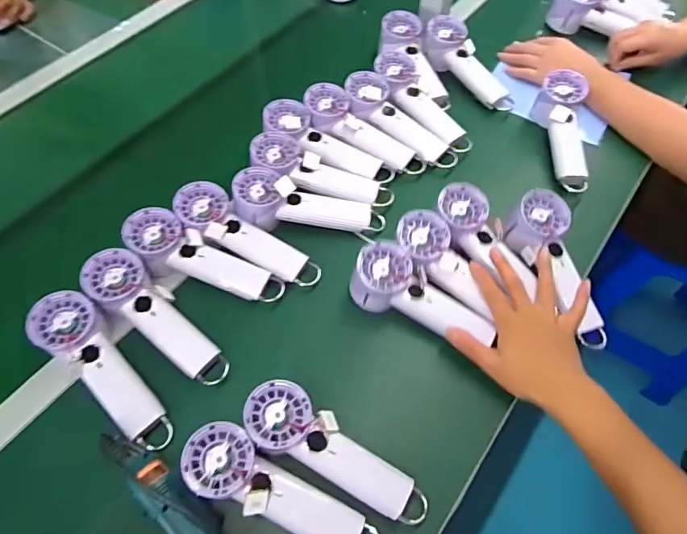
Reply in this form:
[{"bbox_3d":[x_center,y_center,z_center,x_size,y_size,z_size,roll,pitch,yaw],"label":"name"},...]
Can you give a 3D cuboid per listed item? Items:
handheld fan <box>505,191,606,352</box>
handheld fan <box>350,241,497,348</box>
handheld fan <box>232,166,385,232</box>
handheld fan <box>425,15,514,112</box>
[{"bbox_3d":[0.259,0.002,0.583,0.067,0.039,0.196,-18,78,-10],"label":"handheld fan"},{"bbox_3d":[0.091,0.036,0.561,0.166,0.048,0.067,27,62,3],"label":"handheld fan"},{"bbox_3d":[-0.049,-0.083,0.625,0.190,0.047,0.074,10,58,-10],"label":"handheld fan"},{"bbox_3d":[0.205,-0.325,0.784,0.074,0.045,0.191,-32,78,-18],"label":"handheld fan"}]

